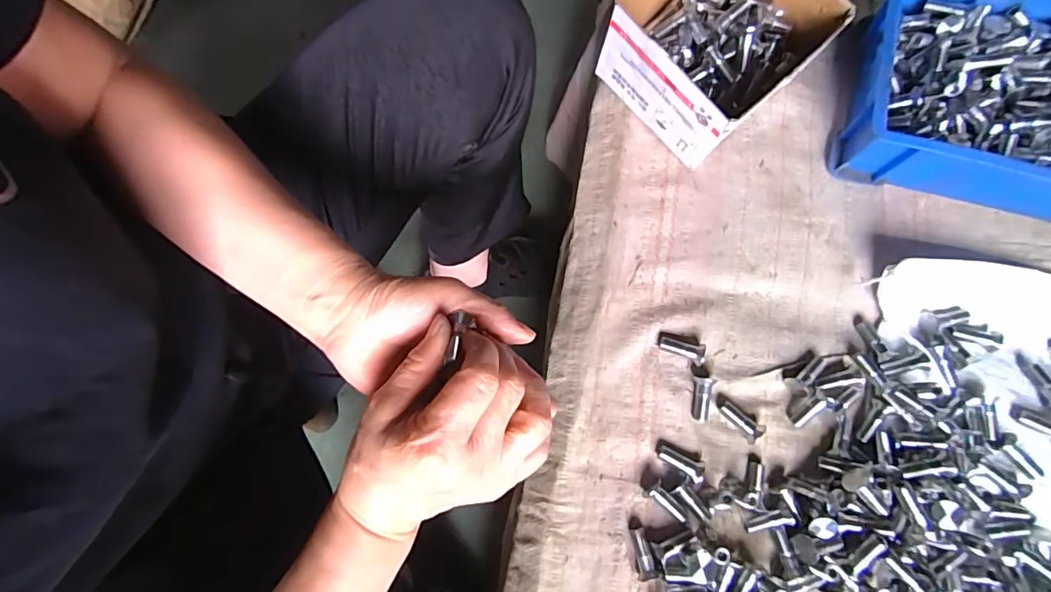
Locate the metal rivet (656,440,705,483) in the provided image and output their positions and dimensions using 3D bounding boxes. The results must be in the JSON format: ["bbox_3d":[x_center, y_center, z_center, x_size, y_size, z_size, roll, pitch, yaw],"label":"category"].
[{"bbox_3d":[0.121,0.128,0.387,0.038,0.010,0.016,32,80,5],"label":"metal rivet"}]

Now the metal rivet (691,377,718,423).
[{"bbox_3d":[0.140,0.082,0.393,0.013,0.010,0.036,8,93,1],"label":"metal rivet"}]

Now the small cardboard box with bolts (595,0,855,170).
[{"bbox_3d":[0.155,-0.214,0.422,0.148,0.090,0.143,-41,83,-9],"label":"small cardboard box with bolts"}]

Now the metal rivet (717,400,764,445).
[{"bbox_3d":[0.168,0.099,0.390,0.036,0.016,0.016,38,81,6],"label":"metal rivet"}]

